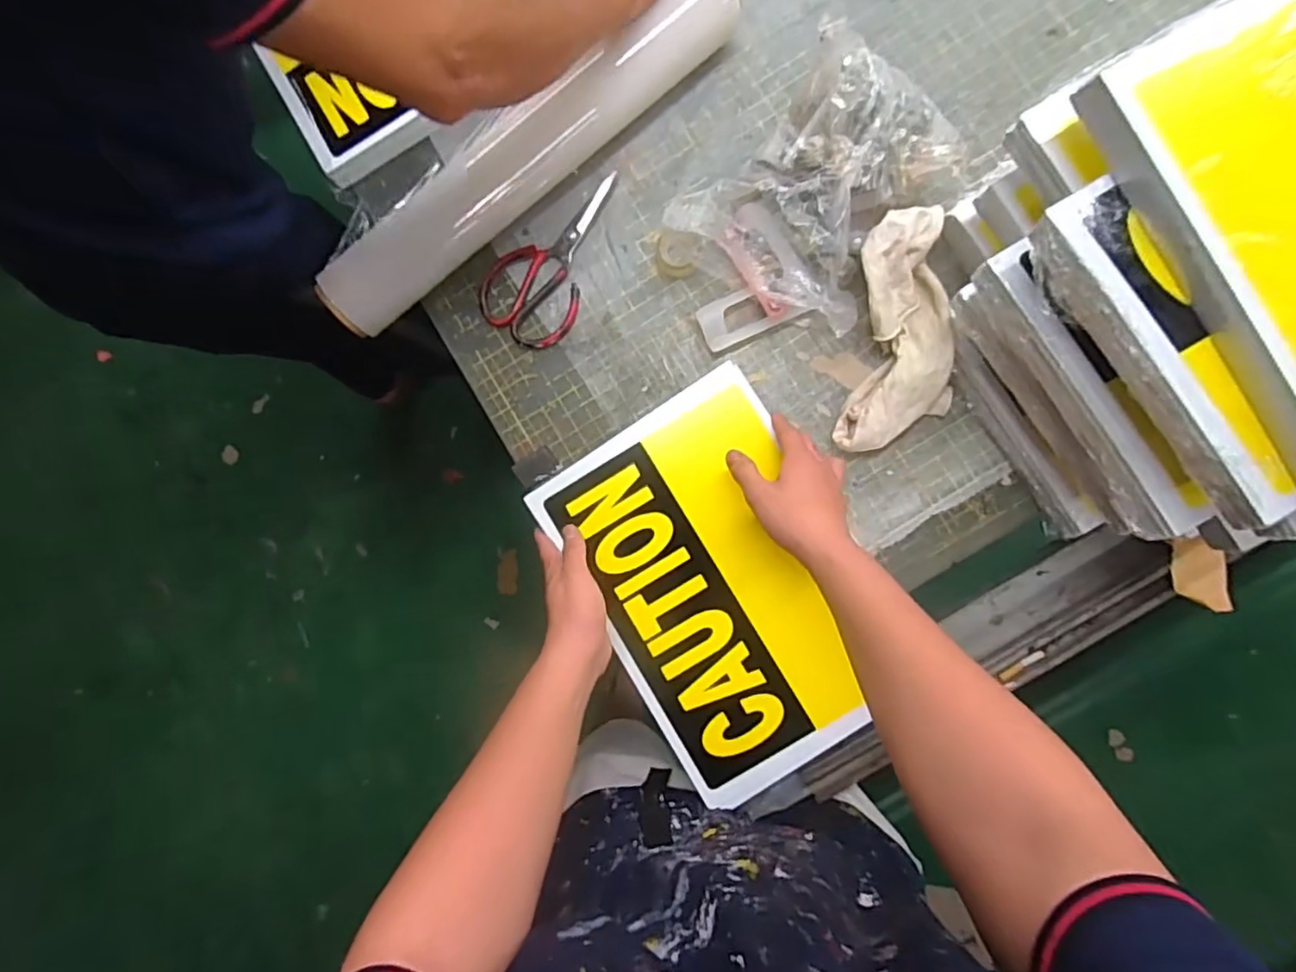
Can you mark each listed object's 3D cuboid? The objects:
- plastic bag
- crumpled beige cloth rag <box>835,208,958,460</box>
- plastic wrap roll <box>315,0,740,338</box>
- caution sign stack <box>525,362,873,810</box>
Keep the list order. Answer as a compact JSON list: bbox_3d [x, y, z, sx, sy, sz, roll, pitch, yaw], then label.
[{"bbox_3d":[0.177,-0.283,0.618,0.200,0.117,0.267,43,90,7],"label":"plastic bag"},{"bbox_3d":[0.250,-0.144,0.623,0.105,0.075,0.227,7,86,6],"label":"crumpled beige cloth rag"},{"bbox_3d":[-0.124,-0.350,0.673,0.515,0.072,0.080,-39,83,1],"label":"plastic wrap roll"},{"bbox_3d":[0.068,0.099,0.632,0.238,0.015,0.363,-29,83,2],"label":"caution sign stack"}]

